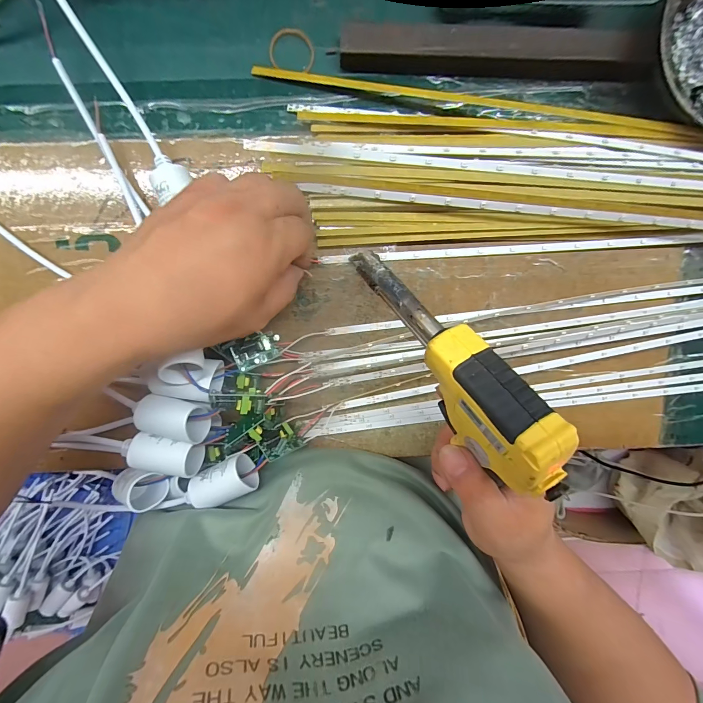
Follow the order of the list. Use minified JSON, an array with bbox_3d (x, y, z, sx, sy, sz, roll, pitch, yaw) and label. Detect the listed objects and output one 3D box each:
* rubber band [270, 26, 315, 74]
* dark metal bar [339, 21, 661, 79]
[{"bbox_3d":[-0.043,-0.217,0.239,0.032,0.005,0.025,5,98,-2],"label":"rubber band"},{"bbox_3d":[0.105,-0.213,0.235,0.224,0.020,0.021,0,98,-1],"label":"dark metal bar"}]

